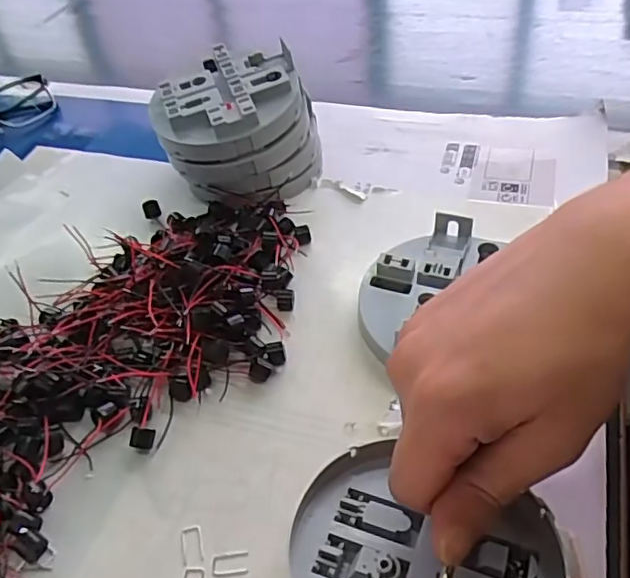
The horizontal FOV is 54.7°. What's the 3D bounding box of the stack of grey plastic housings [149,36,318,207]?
[{"bbox_3d":[-0.052,-0.114,0.432,0.108,0.074,0.098,-9,47,-2],"label":"stack of grey plastic housings"}]

